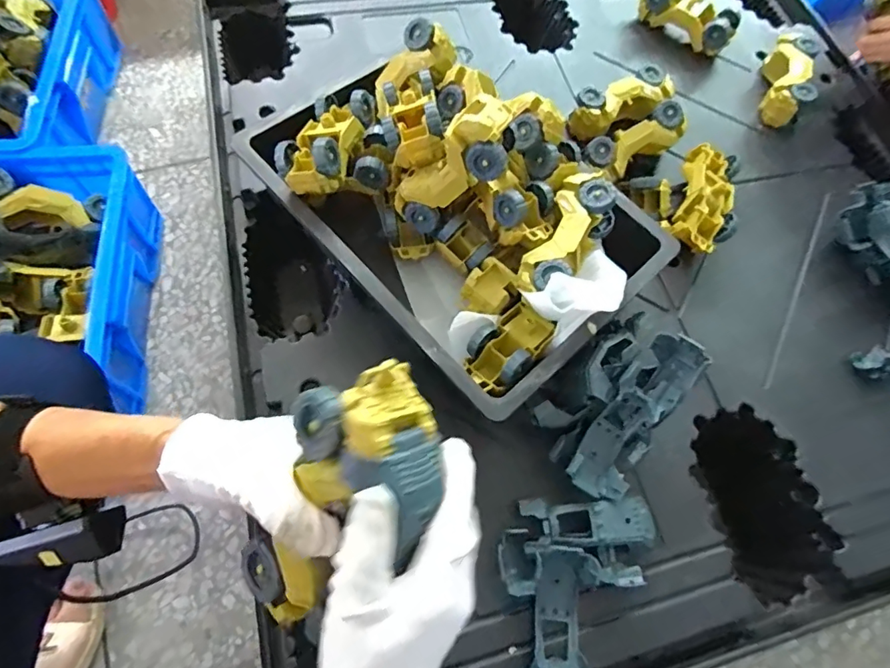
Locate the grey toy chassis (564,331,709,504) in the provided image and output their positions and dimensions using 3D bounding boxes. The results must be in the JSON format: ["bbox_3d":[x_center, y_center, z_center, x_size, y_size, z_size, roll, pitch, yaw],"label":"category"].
[{"bbox_3d":[0.196,0.081,0.523,0.070,0.057,0.185,35,93,11],"label":"grey toy chassis"}]

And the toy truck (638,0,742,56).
[{"bbox_3d":[0.394,-0.531,0.832,0.186,0.061,0.061,37,71,14],"label":"toy truck"}]

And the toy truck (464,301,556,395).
[{"bbox_3d":[0.069,0.012,0.530,0.106,0.045,0.062,-40,73,-16],"label":"toy truck"}]

